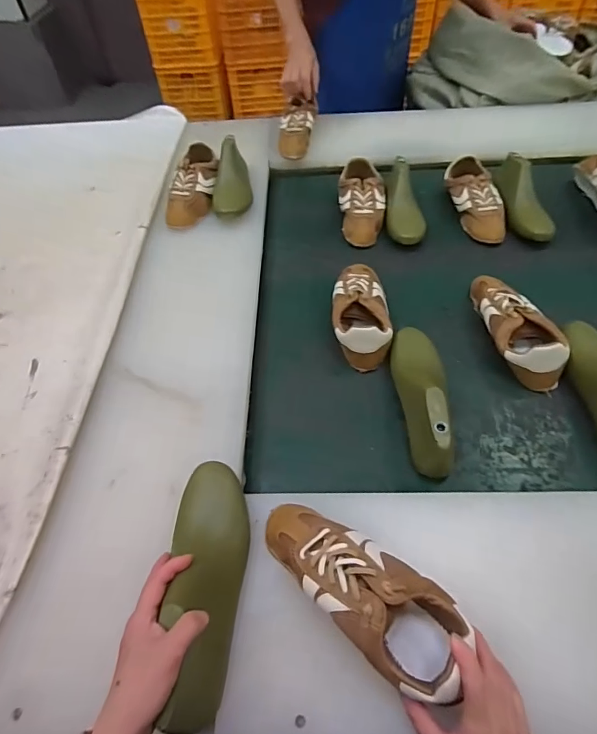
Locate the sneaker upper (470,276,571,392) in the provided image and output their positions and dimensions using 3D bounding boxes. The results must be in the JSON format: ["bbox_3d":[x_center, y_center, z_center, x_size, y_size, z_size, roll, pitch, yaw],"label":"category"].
[{"bbox_3d":[0.351,-0.068,0.703,0.091,0.075,0.236,-10,54,-2],"label":"sneaker upper"}]

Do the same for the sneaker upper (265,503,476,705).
[{"bbox_3d":[0.057,0.218,0.433,0.220,0.079,0.087,33,63,26],"label":"sneaker upper"}]

